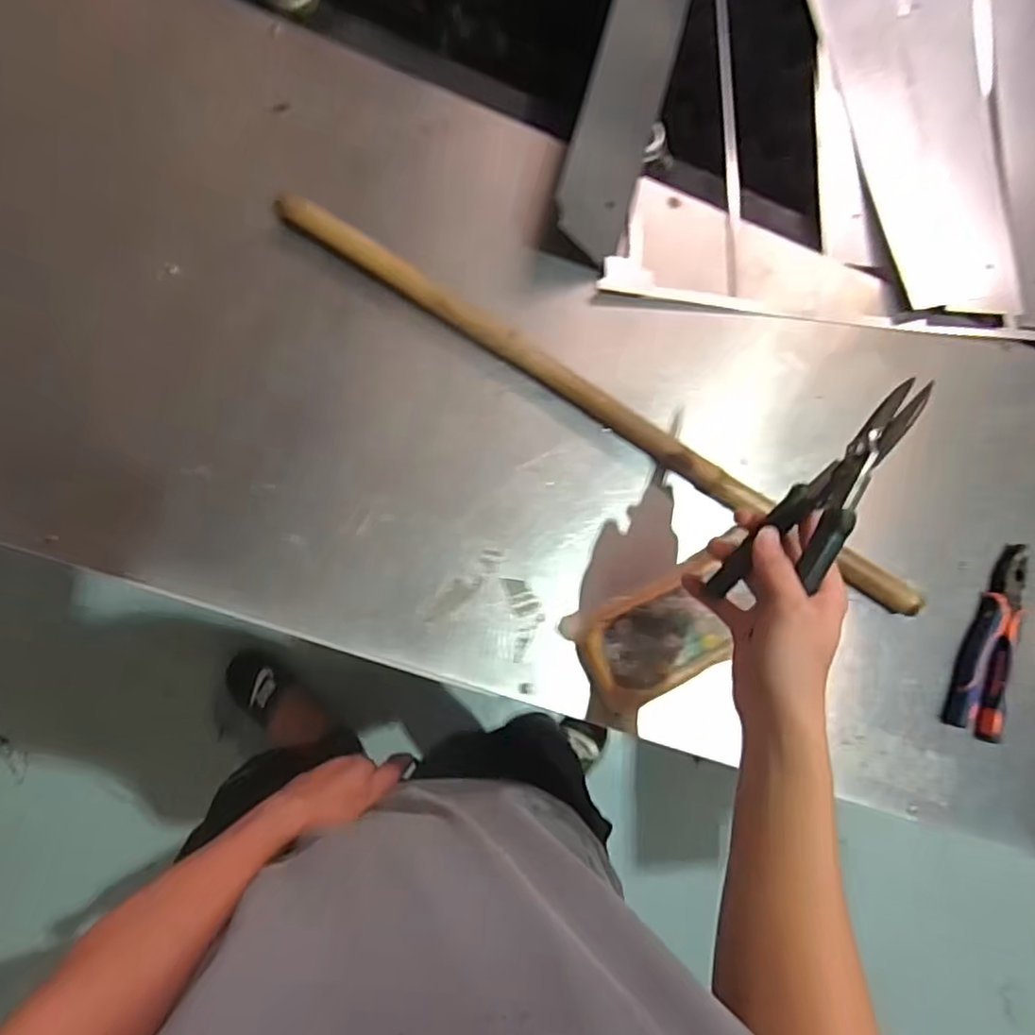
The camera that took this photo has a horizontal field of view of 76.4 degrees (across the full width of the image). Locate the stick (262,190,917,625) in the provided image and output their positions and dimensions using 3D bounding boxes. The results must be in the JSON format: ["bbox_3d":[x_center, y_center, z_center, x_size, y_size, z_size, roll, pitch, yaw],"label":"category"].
[{"bbox_3d":[0.087,-0.094,0.584,0.670,0.028,0.027,31,81,-3],"label":"stick"}]

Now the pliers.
[{"bbox_3d":[0.468,0.119,0.648,0.063,0.014,0.191,16,82,-9],"label":"pliers"}]

